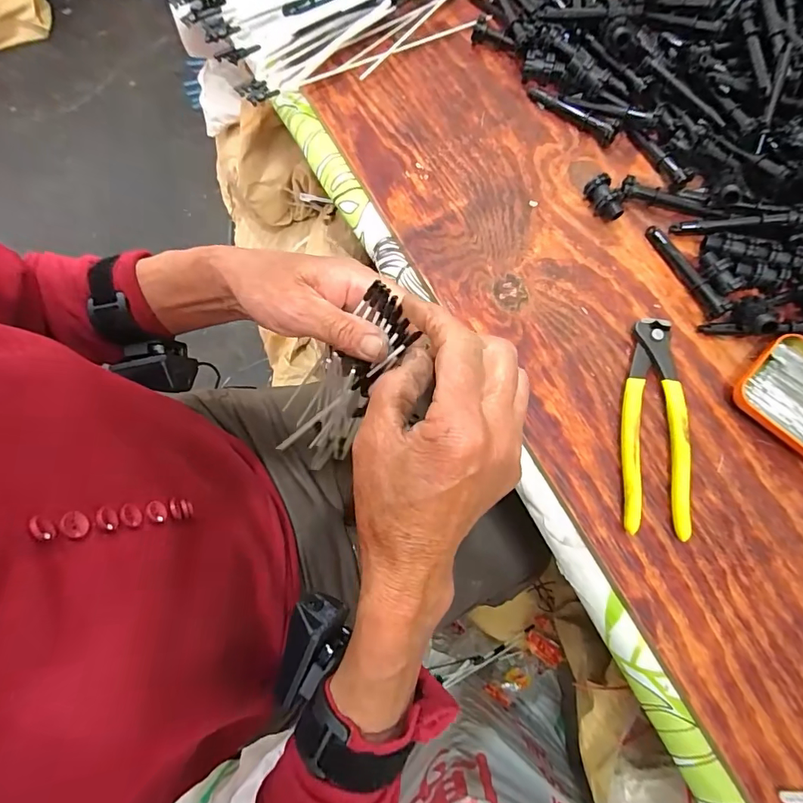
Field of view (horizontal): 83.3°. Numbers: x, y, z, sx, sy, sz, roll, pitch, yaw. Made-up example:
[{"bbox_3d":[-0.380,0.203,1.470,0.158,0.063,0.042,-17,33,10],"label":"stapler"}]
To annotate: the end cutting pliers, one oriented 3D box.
[{"bbox_3d":[0.194,0.016,0.347,0.047,0.014,0.165,7,76,3],"label":"end cutting pliers"}]

